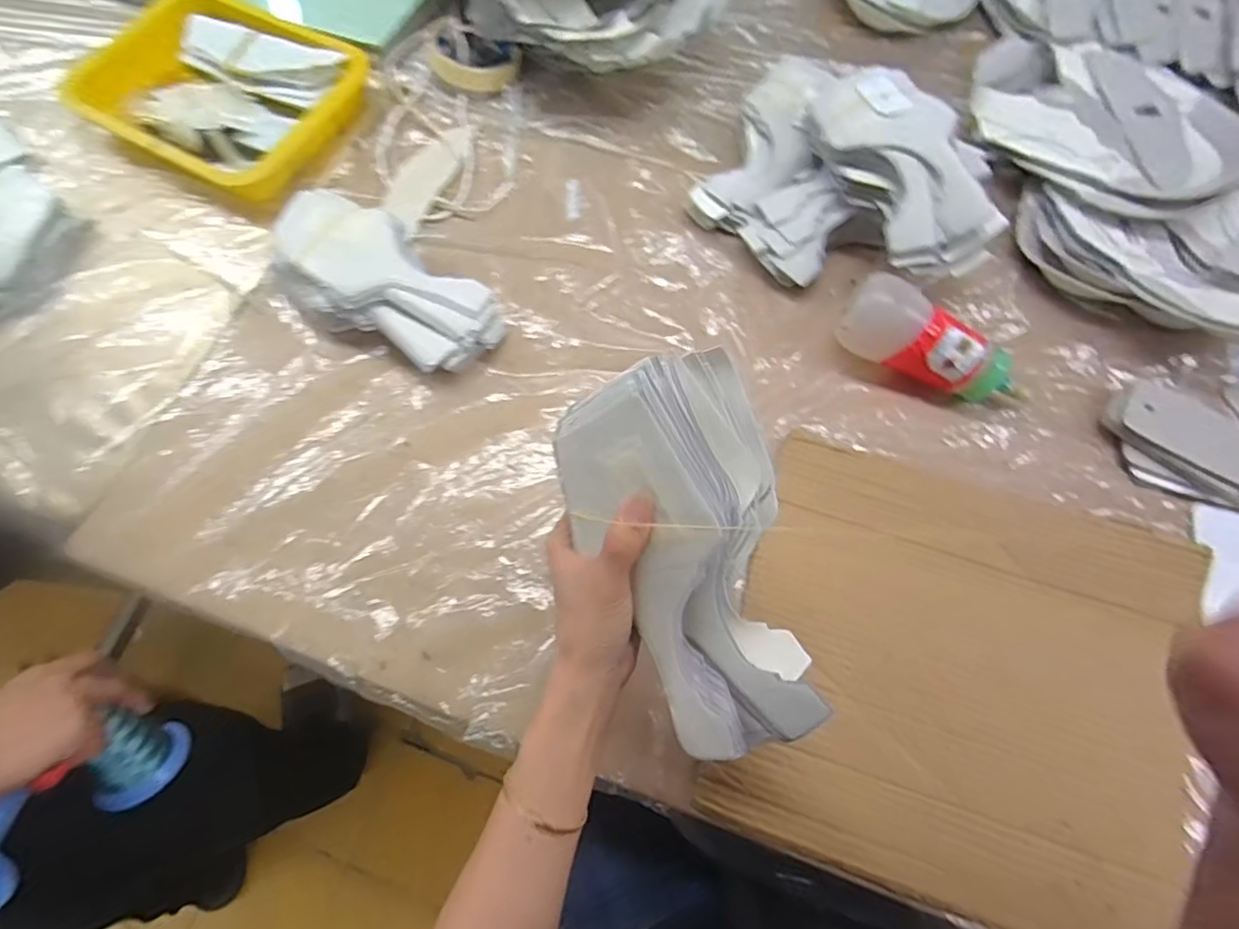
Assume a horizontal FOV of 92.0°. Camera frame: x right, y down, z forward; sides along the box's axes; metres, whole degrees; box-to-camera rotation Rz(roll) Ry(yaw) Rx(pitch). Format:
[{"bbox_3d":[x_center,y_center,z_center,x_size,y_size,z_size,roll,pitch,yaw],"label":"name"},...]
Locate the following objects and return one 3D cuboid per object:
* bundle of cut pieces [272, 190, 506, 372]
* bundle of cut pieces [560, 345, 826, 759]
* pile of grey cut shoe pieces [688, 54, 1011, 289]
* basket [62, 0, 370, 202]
[{"bbox_3d":[-0.201,-0.151,0.507,0.200,0.053,0.105,39,73,12],"label":"bundle of cut pieces"},{"bbox_3d":[0.042,0.050,0.317,0.105,0.062,0.205,-19,99,-8],"label":"bundle of cut pieces"},{"bbox_3d":[0.210,-0.267,0.534,0.245,0.098,0.218,23,71,7],"label":"pile of grey cut shoe pieces"},{"bbox_3d":[-0.386,-0.370,0.586,0.228,0.037,0.198,31,72,10],"label":"basket"}]

